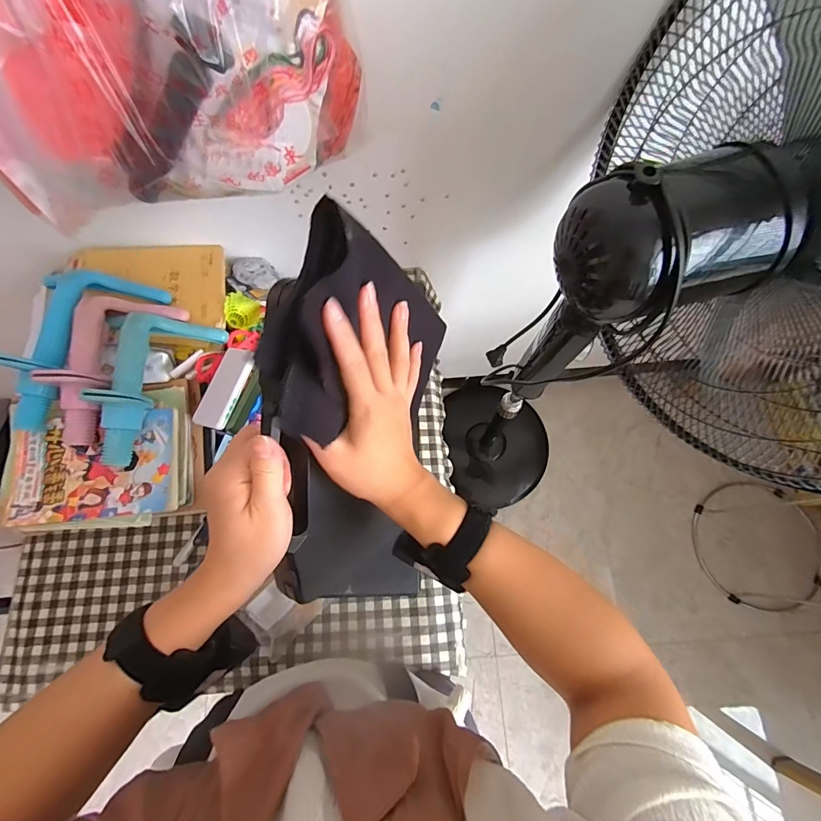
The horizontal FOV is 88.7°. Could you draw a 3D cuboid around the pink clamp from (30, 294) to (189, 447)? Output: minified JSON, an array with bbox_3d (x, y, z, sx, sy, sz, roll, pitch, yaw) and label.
[{"bbox_3d":[-0.433,-0.071,0.586,0.100,0.079,0.237,18,75,8],"label":"pink clamp"}]

